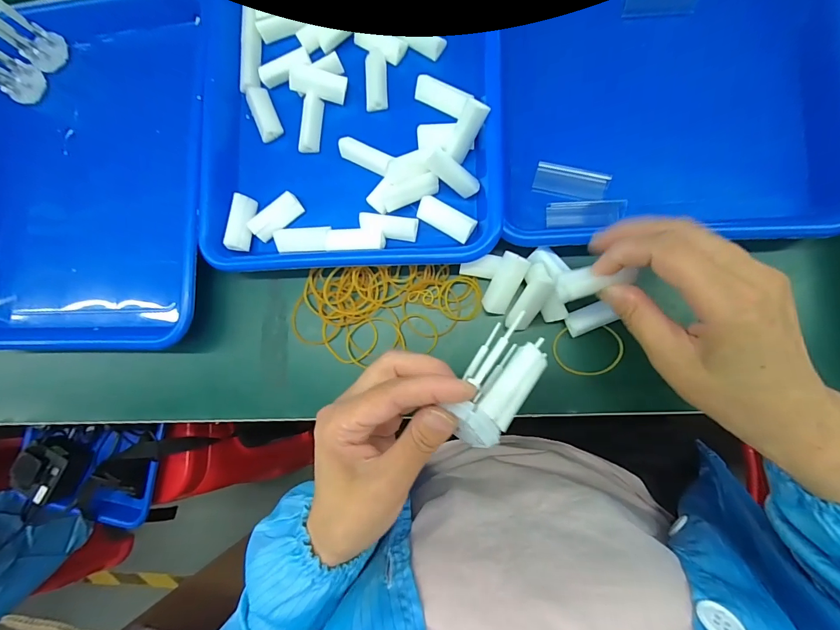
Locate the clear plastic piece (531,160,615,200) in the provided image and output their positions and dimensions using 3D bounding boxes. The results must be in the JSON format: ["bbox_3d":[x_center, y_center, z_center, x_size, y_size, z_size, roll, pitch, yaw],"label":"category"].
[{"bbox_3d":[0.117,-0.103,0.297,0.053,0.010,0.021,17,86,10],"label":"clear plastic piece"}]

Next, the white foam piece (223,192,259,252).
[{"bbox_3d":[-0.151,-0.078,0.322,0.016,0.014,0.047,10,85,10],"label":"white foam piece"}]

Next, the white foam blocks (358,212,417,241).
[{"bbox_3d":[-0.025,-0.071,0.309,0.046,0.012,0.017,7,84,9],"label":"white foam blocks"}]

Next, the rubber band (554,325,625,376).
[{"bbox_3d":[0.126,0.027,0.287,0.049,0.004,0.036,-3,85,12],"label":"rubber band"}]

